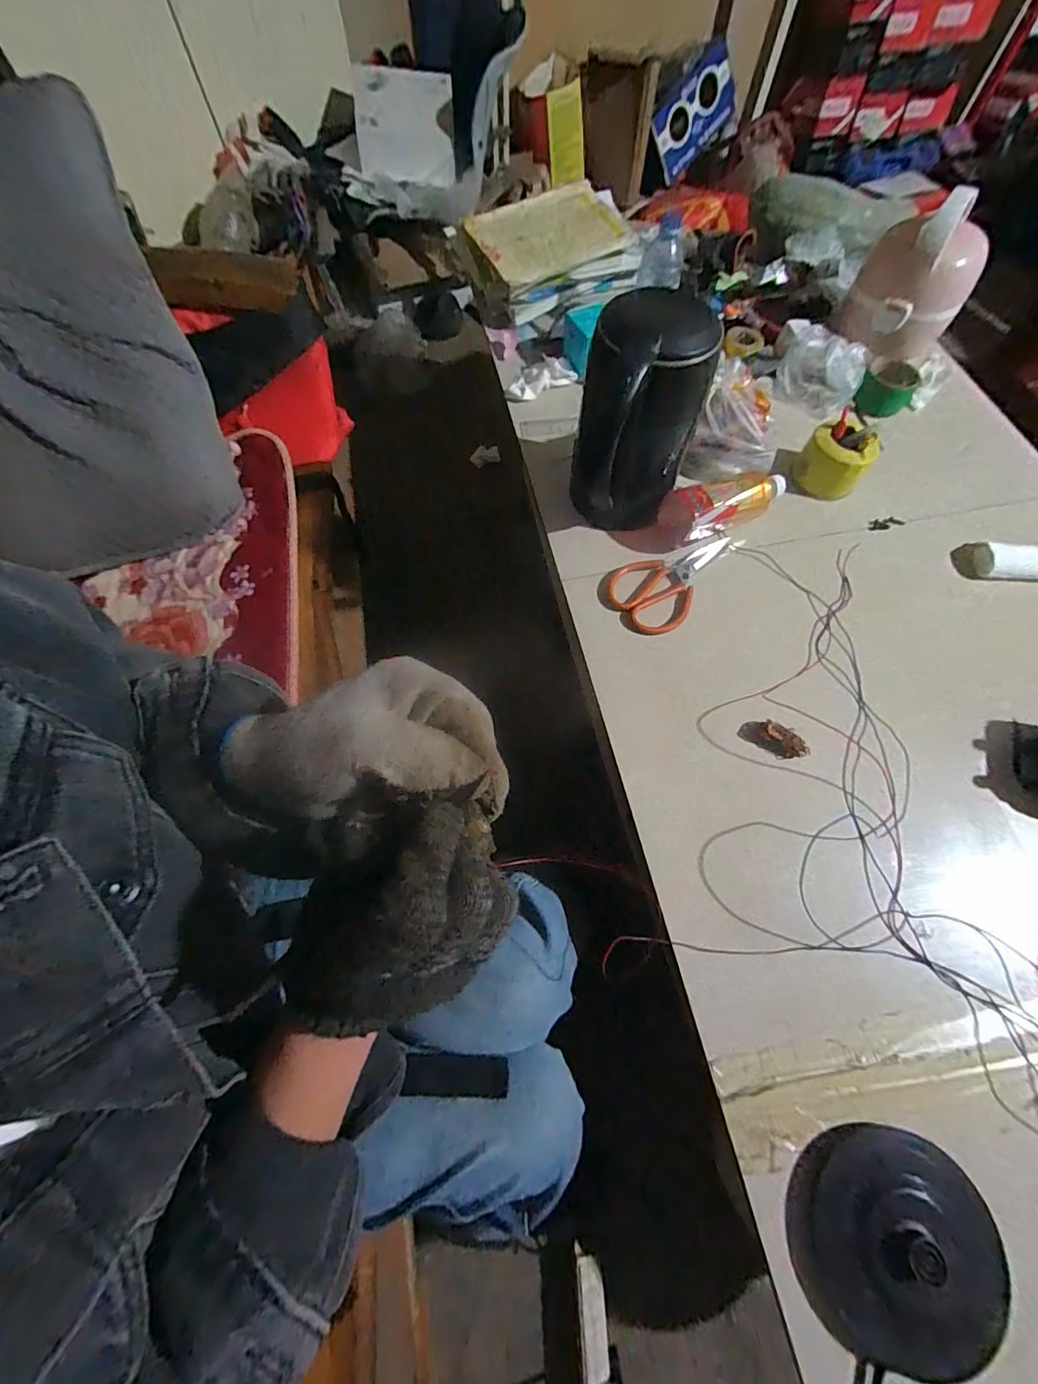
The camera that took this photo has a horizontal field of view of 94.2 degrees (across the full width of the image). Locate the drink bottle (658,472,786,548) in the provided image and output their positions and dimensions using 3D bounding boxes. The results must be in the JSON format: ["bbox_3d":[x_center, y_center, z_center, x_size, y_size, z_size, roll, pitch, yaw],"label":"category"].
[{"bbox_3d":[0.283,-0.251,0.654,0.184,0.065,0.056,-15,67,-7],"label":"drink bottle"}]

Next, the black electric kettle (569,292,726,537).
[{"bbox_3d":[0.139,-0.303,0.586,0.135,0.230,0.114,15,67,6],"label":"black electric kettle"}]

